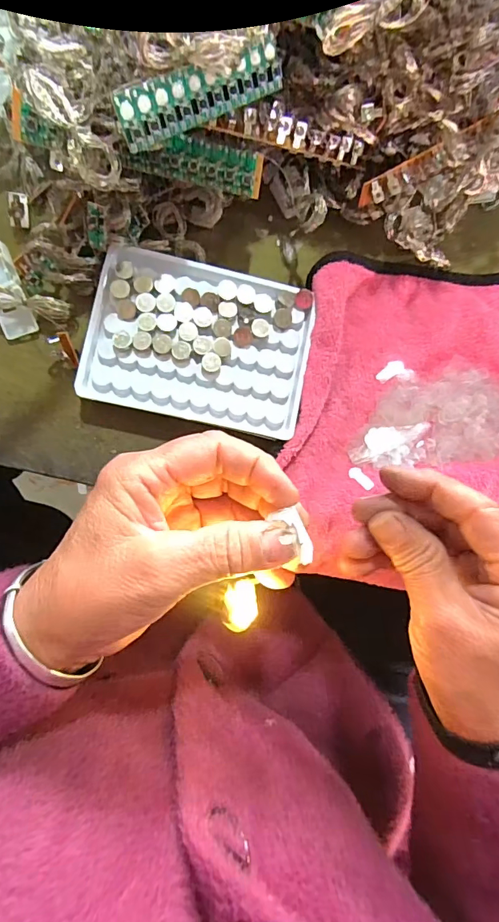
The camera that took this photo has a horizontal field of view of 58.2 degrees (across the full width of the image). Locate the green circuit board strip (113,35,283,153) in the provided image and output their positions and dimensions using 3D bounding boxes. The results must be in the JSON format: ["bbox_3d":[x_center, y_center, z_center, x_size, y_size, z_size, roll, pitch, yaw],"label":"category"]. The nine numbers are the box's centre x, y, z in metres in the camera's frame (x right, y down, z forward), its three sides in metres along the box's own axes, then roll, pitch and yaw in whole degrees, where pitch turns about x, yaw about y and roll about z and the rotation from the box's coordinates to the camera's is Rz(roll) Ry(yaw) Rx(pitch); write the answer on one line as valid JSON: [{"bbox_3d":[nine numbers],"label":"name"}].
[{"bbox_3d":[-0.021,-0.177,0.216,0.093,0.004,0.022,-35,132,-18],"label":"green circuit board strip"}]

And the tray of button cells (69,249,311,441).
[{"bbox_3d":[-0.028,-0.071,0.271,0.128,0.015,0.092,12,85,-7],"label":"tray of button cells"}]

